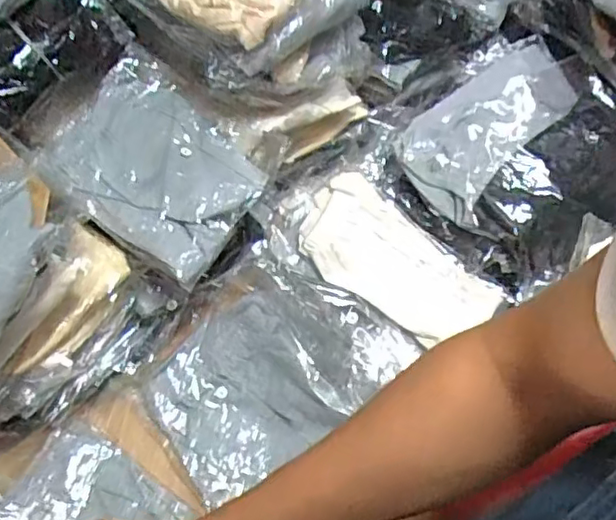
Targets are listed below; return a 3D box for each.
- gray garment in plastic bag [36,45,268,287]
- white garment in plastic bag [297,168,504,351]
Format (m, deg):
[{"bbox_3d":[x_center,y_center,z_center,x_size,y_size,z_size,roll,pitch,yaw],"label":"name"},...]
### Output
[{"bbox_3d":[-0.167,-0.113,0.696,0.233,0.032,0.194,31,67,14],"label":"gray garment in plastic bag"},{"bbox_3d":[0.101,0.001,0.742,0.234,0.034,0.124,37,69,16],"label":"white garment in plastic bag"}]

